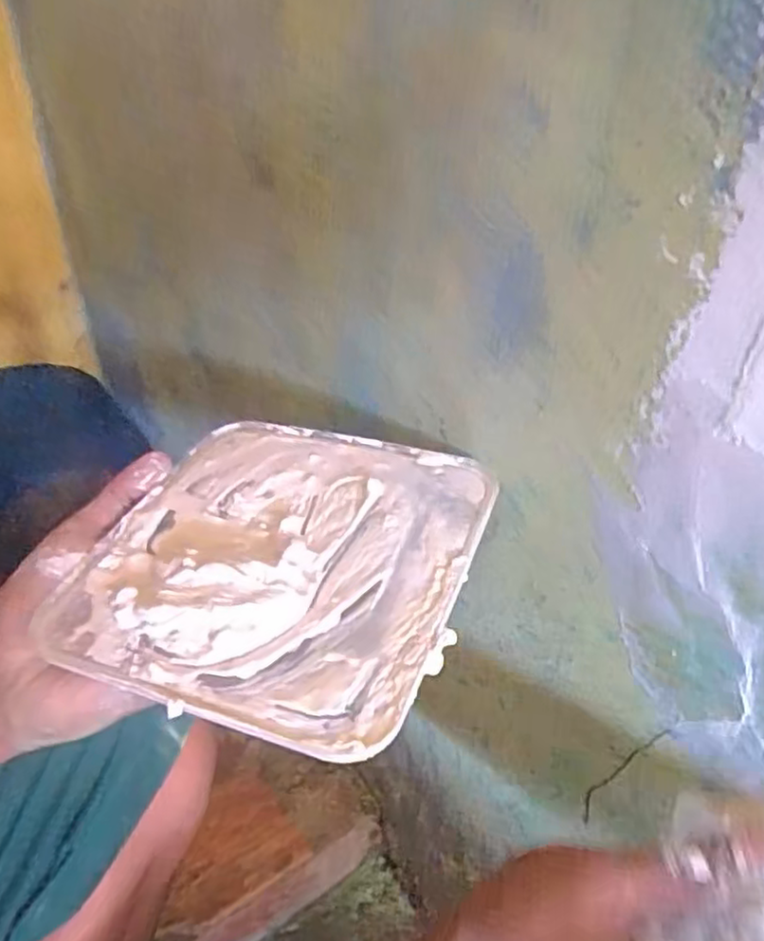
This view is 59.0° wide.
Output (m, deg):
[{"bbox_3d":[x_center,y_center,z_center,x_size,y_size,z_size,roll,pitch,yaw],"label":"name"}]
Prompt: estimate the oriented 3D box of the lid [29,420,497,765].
[{"bbox_3d":[-0.044,0.035,0.298,0.160,0.016,0.162,11,38,18],"label":"lid"}]

